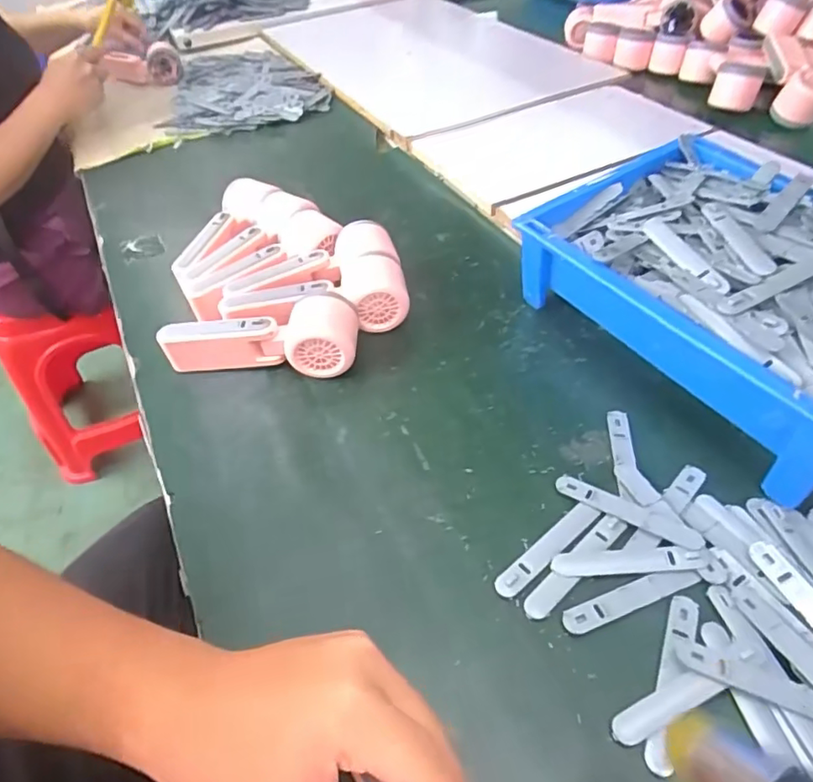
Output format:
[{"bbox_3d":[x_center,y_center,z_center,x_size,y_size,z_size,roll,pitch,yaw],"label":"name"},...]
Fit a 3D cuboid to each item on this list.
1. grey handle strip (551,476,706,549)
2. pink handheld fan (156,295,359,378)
[{"bbox_3d":[0.146,0.081,0.376,0.094,0.005,0.017,23,53,23],"label":"grey handle strip"},{"bbox_3d":[-0.126,-0.045,0.492,0.165,0.056,0.048,2,48,6],"label":"pink handheld fan"}]

